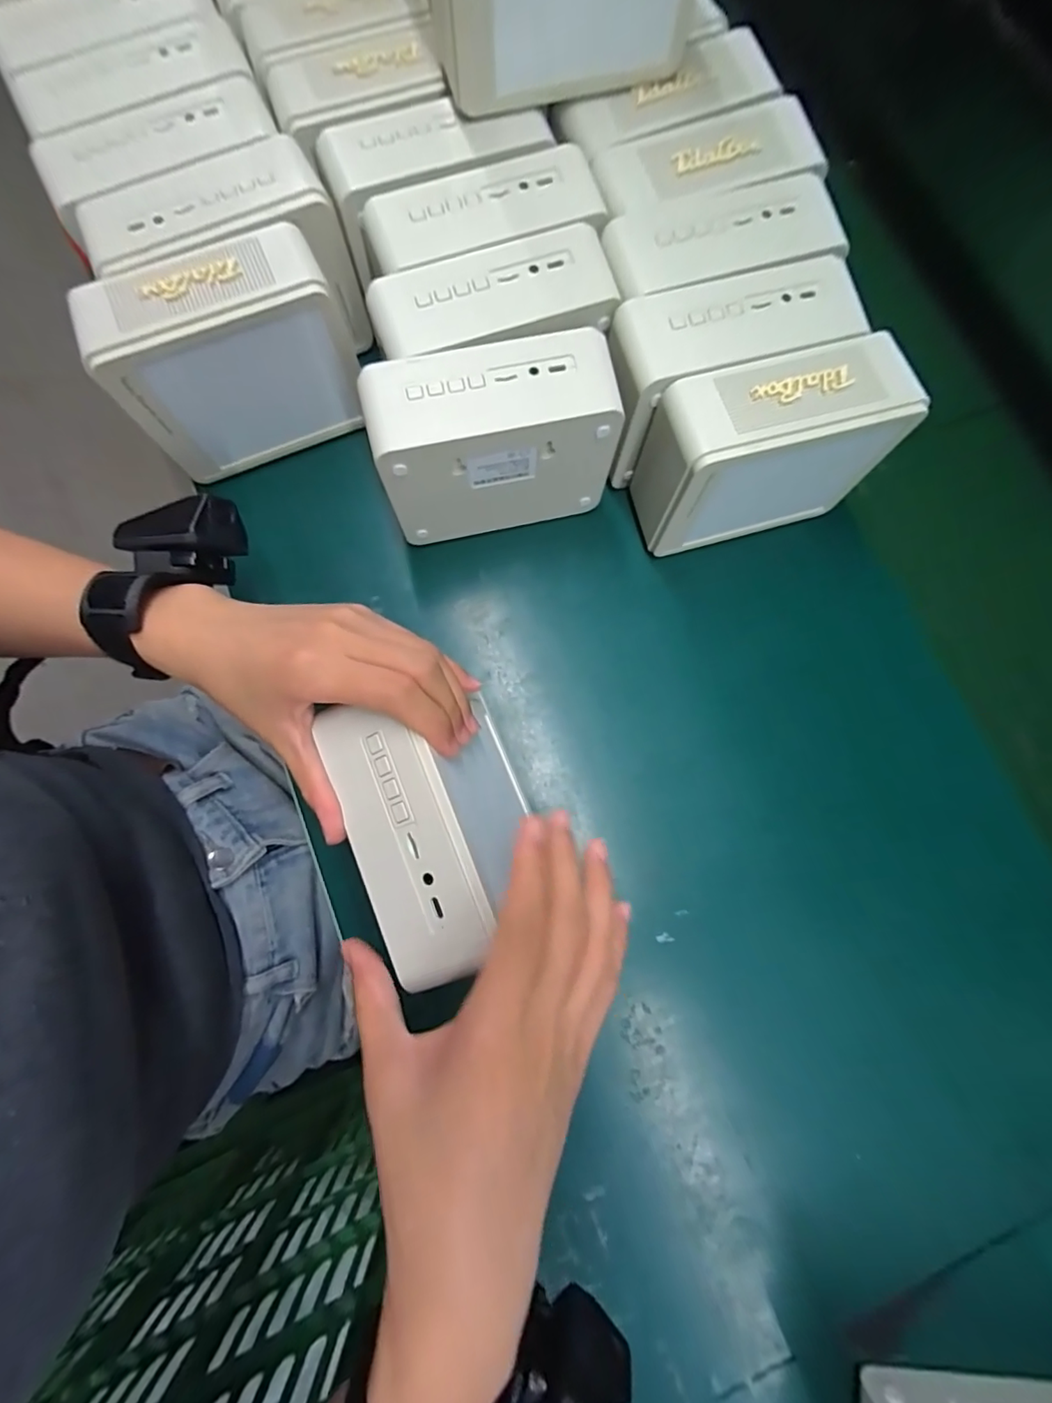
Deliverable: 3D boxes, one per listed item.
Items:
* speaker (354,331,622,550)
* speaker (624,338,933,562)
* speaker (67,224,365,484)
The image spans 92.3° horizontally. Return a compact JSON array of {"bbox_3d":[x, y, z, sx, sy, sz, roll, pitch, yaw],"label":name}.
[{"bbox_3d":[-0.020,-0.158,0.321,0.135,0.110,0.054,-12,80,-4],"label":"speaker"},{"bbox_3d":[0.146,-0.153,0.322,0.142,0.106,0.057,-14,80,-4],"label":"speaker"},{"bbox_3d":[-0.184,-0.216,0.328,0.139,0.109,0.063,-23,81,-6],"label":"speaker"}]

